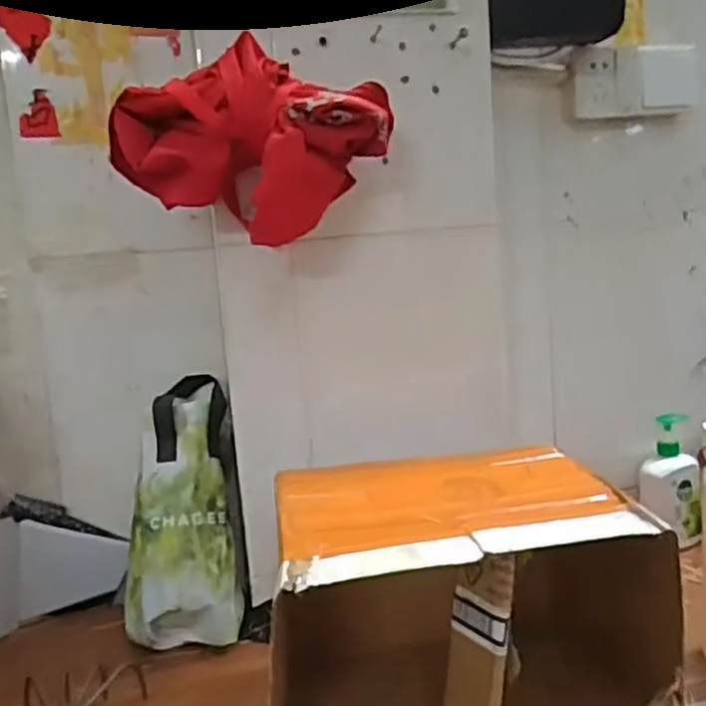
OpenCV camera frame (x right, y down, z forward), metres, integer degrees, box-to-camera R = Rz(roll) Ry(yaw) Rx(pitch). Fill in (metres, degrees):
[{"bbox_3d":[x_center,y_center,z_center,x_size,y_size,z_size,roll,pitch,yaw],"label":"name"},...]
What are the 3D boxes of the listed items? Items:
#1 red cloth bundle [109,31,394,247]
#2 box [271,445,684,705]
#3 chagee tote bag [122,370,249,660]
[{"bbox_3d":[-0.096,-0.204,0.740,0.267,0.168,0.106,-3,9,10],"label":"red cloth bundle"},{"bbox_3d":[0.082,0.227,0.725,0.345,0.235,0.270,-5,7,-9],"label":"box"},{"bbox_3d":[-0.201,0.183,0.893,0.134,0.327,0.096,-3,-18,1],"label":"chagee tote bag"}]

